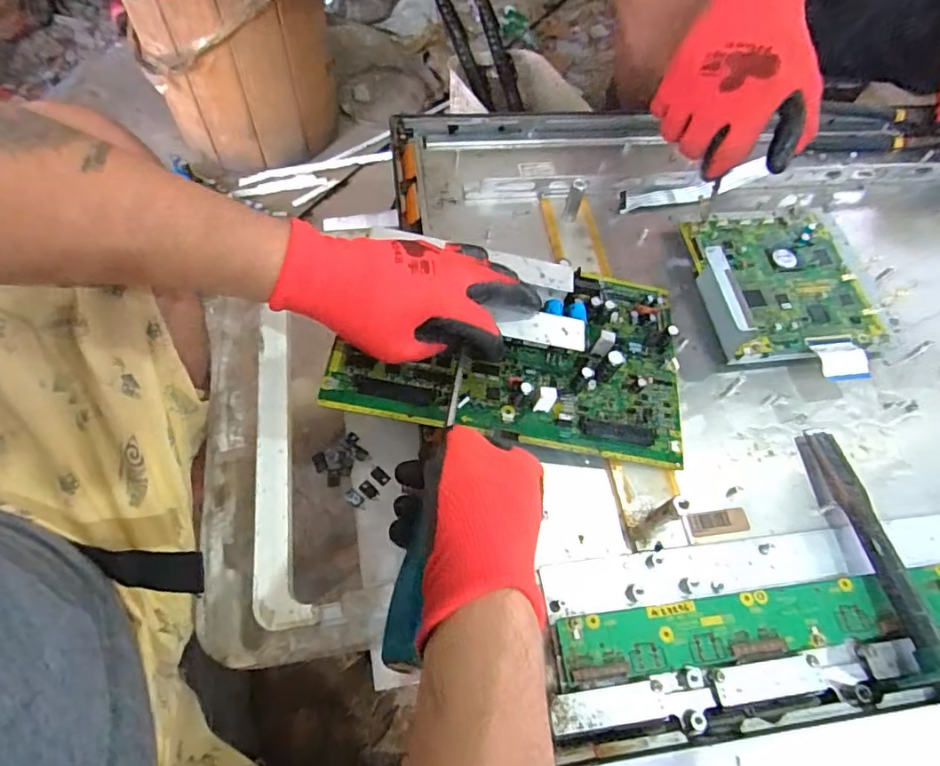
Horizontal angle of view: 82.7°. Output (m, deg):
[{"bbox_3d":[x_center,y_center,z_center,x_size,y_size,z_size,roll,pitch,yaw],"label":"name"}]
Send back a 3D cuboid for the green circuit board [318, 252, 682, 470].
[{"bbox_3d":[0.041,-0.037,0.456,0.288,0.047,0.174,8,62,0],"label":"green circuit board"}]

